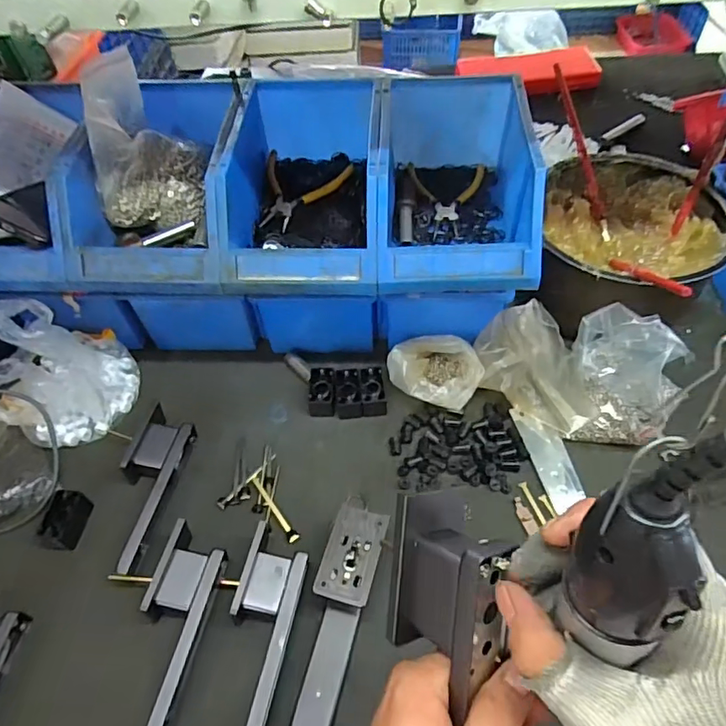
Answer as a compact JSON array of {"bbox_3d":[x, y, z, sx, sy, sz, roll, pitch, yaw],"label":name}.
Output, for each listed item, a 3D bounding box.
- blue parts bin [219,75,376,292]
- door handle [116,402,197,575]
[{"bbox_3d":[-0.058,-0.198,0.570,0.150,0.117,0.263,0,54,5],"label":"blue parts bin"},{"bbox_3d":[-0.233,0.132,0.567,0.058,0.042,0.182,5,54,8],"label":"door handle"}]

